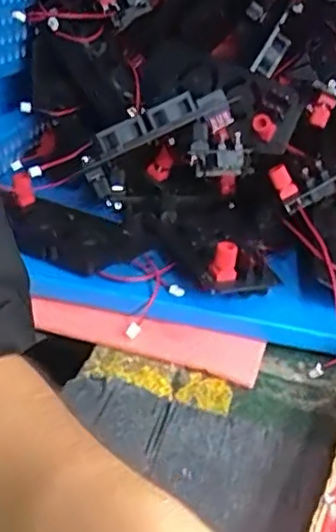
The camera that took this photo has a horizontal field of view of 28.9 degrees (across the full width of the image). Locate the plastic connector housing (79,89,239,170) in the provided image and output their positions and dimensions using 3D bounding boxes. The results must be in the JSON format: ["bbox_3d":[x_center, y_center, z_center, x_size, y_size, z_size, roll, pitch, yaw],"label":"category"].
[{"bbox_3d":[-0.008,-0.107,0.490,0.118,0.021,0.018,-25,35,-6],"label":"plastic connector housing"}]

